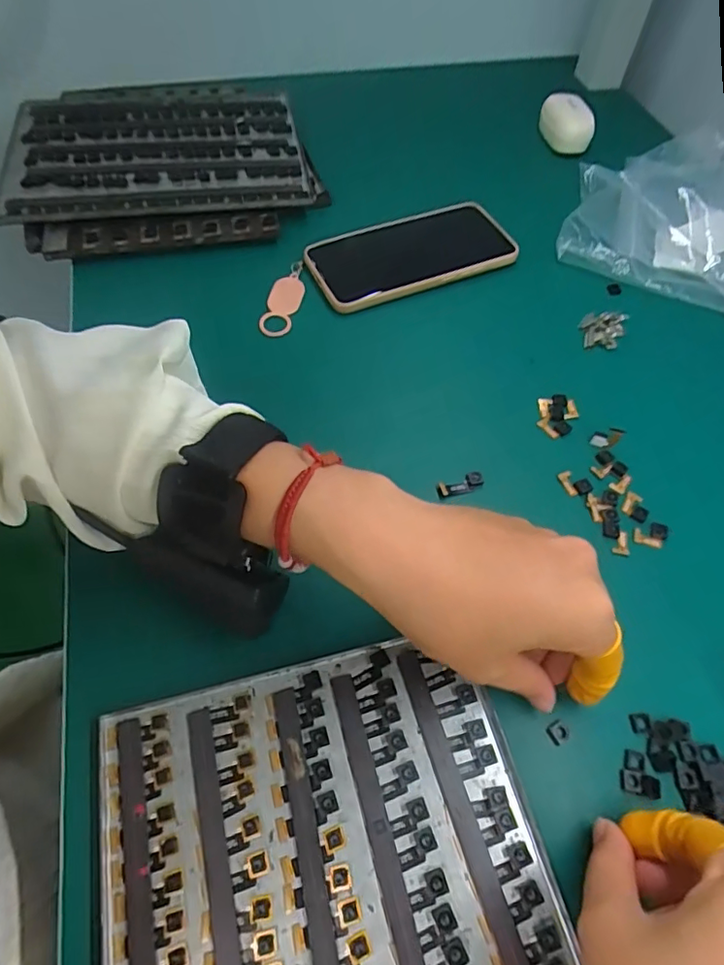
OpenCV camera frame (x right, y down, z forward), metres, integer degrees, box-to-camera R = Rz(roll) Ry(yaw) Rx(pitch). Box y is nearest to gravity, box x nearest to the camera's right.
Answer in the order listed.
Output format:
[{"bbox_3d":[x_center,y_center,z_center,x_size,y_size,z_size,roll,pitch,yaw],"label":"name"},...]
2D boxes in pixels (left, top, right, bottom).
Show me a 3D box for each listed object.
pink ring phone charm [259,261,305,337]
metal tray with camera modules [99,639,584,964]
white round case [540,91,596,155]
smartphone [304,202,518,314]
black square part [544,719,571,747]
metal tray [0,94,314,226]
[{"bbox_3d":[-0.057,-0.141,0.412,0.022,0.009,0.073,13,59,6],"label":"pink ring phone charm"},{"bbox_3d":[-0.006,0.195,0.212,0.178,0.007,0.241,-13,59,-8],"label":"metal tray with camera modules"},{"bbox_3d":[0.203,-0.358,0.540,0.042,0.027,0.064,3,58,2],"label":"white round case"},{"bbox_3d":[0.041,-0.183,0.437,0.163,0.010,0.076,-22,62,-14],"label":"smartphone"},{"bbox_3d":[0.095,0.120,0.262,0.010,0.004,0.010,-25,62,-15],"label":"black square part"},{"bbox_3d":[-0.178,-0.292,0.476,0.245,0.024,0.187,-9,59,-7],"label":"metal tray"}]

